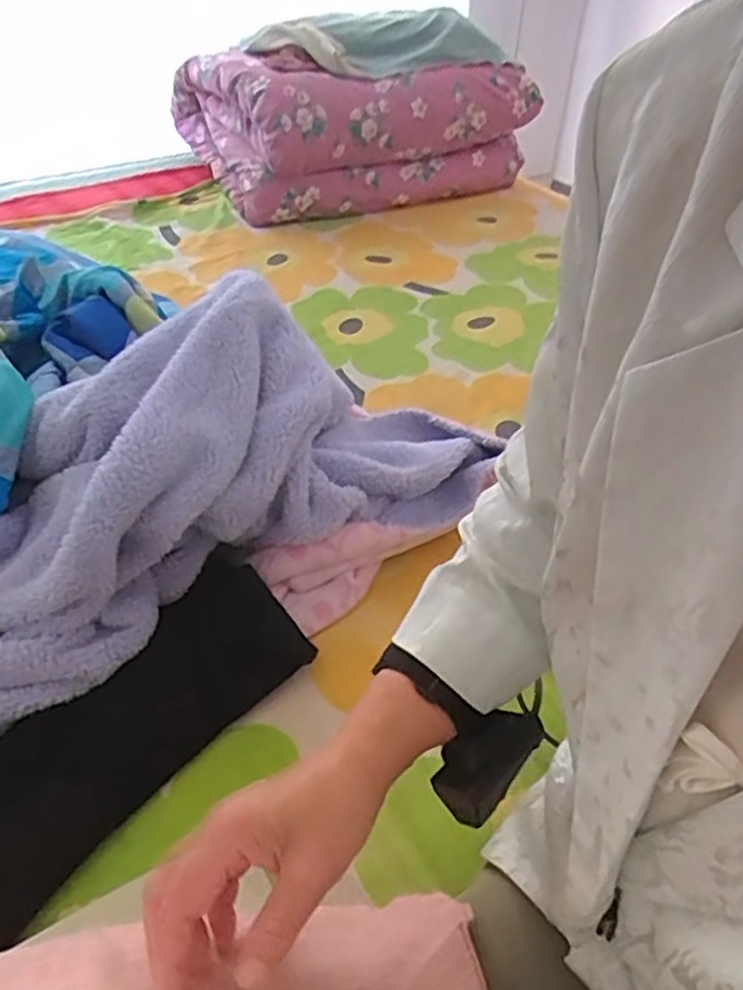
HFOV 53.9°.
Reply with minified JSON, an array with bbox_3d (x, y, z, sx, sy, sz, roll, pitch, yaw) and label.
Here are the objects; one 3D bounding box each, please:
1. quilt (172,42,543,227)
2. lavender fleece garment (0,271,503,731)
[{"bbox_3d":[-0.050,-0.837,1.587,0.629,0.295,0.472,-22,48,-26],"label":"quilt"},{"bbox_3d":[-0.170,-0.019,0.732,0.611,0.228,0.244,-24,48,-27],"label":"lavender fleece garment"}]

